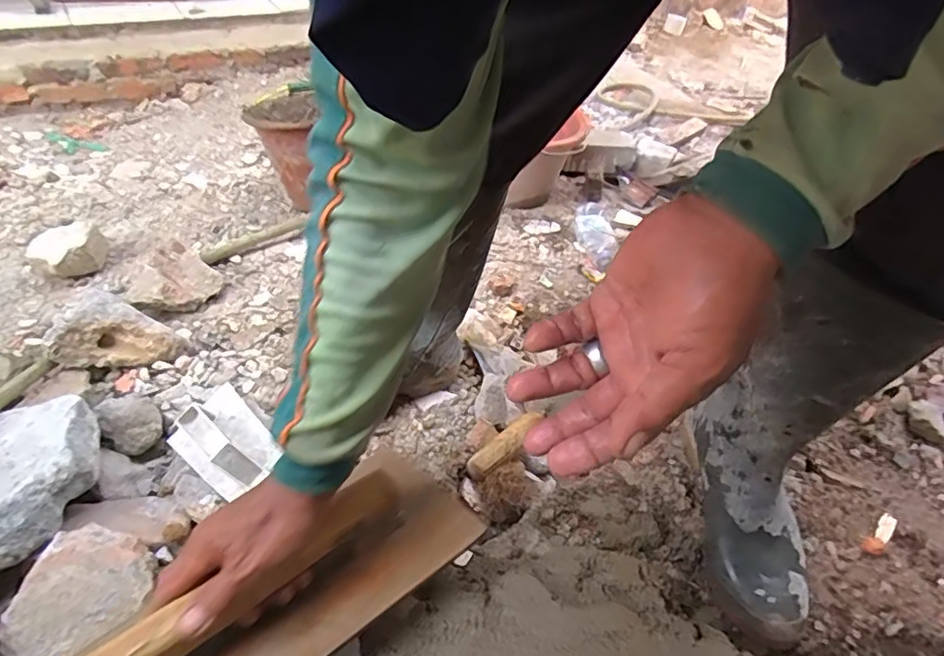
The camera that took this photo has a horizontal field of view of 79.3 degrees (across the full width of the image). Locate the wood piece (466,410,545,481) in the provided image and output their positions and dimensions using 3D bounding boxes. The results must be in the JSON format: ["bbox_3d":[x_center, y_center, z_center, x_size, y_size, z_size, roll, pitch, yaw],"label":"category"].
[{"bbox_3d":[0.047,0.143,0.720,0.129,0.017,0.032,-31,54,-34],"label":"wood piece"}]

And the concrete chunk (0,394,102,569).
[{"bbox_3d":[-0.528,0.175,0.654,0.145,0.075,0.235,8,42,1],"label":"concrete chunk"}]

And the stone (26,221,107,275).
[{"bbox_3d":[-0.699,-0.136,0.988,0.076,0.065,0.107,0,42,-7],"label":"stone"}]

